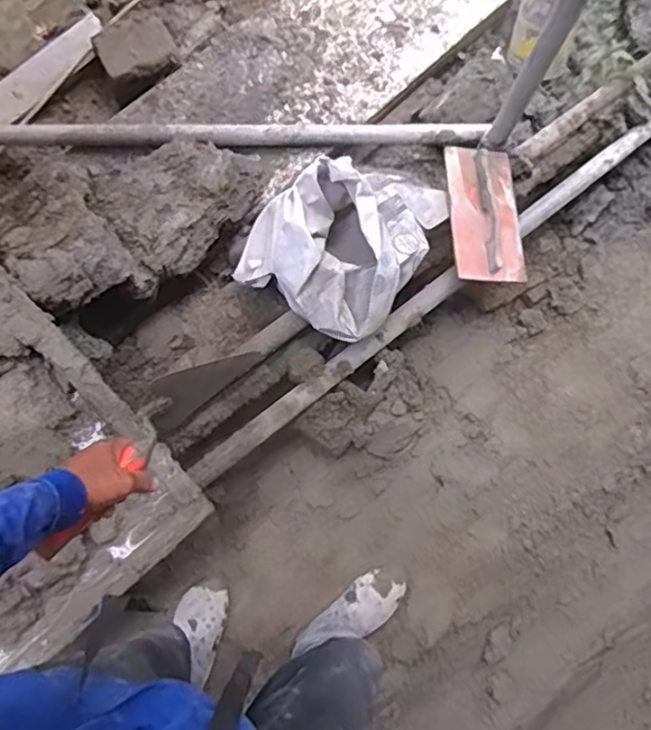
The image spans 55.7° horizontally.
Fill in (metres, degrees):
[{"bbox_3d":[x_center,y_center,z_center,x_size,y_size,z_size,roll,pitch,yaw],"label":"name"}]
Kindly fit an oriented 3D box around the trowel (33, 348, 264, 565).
[{"bbox_3d":[-0.208,0.091,0.727,0.068,0.064,0.317,34,60,12],"label":"trowel"}]

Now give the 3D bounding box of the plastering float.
[{"bbox_3d":[0.354,-0.333,1.356,0.156,0.045,0.326,0,74,-5],"label":"plastering float"}]

